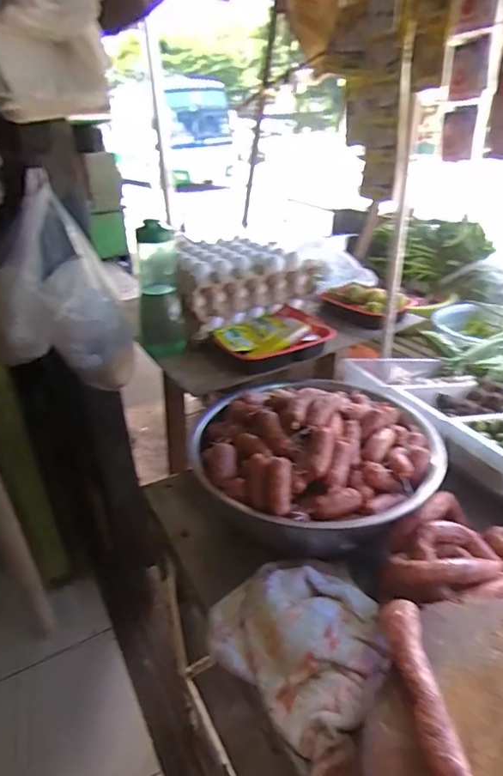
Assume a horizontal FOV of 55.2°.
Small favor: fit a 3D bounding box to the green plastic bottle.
[{"bbox_3d":[-0.182,-0.175,0.934,0.087,0.264,0.098,-10,30,-11],"label":"green plastic bottle"}]

